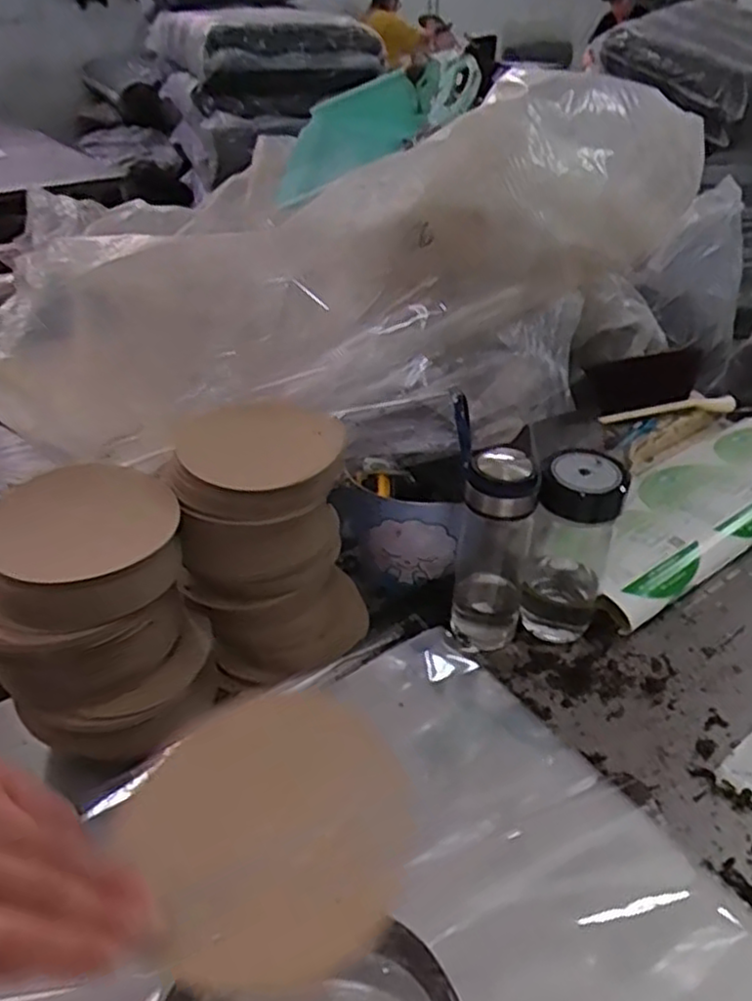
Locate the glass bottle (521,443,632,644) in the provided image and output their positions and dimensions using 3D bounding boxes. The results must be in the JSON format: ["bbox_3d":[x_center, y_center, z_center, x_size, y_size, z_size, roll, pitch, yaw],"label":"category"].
[{"bbox_3d":[0.184,0.045,0.690,0.071,0.188,0.063,13,39,16],"label":"glass bottle"}]

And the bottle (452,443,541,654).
[{"bbox_3d":[0.111,0.045,0.684,0.064,0.195,0.073,6,38,8],"label":"bottle"}]

